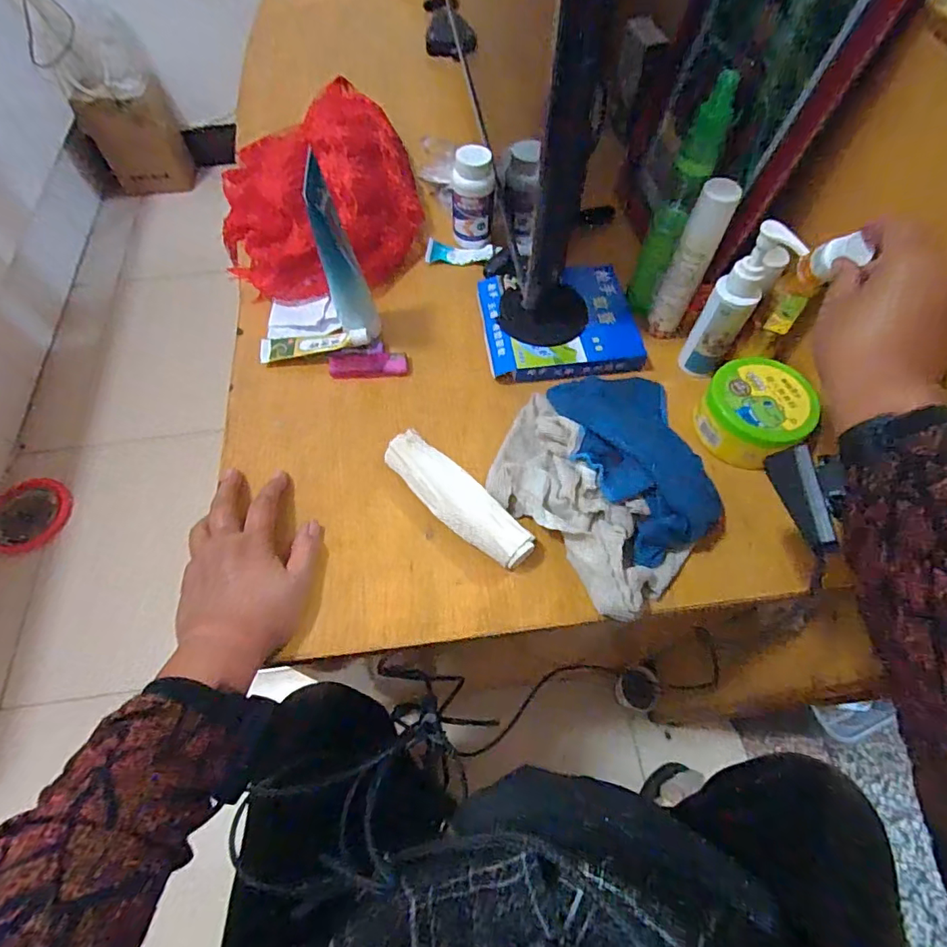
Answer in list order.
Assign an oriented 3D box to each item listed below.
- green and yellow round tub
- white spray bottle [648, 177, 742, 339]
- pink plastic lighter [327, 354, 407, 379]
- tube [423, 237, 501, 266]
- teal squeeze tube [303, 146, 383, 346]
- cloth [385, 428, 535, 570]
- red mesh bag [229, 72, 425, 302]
[{"bbox_3d":[0.267,-0.058,0.488,0.095,0.044,0.093,0,62,0],"label":"green and yellow round tub"},{"bbox_3d":[0.213,-0.204,0.508,0.034,0.157,0.029,29,66,15],"label":"white spray bottle"},{"bbox_3d":[-0.111,-0.114,0.541,0.081,0.007,0.027,-4,62,-2],"label":"pink plastic lighter"},{"bbox_3d":[-0.013,-0.273,0.632,0.087,0.015,0.040,7,62,4],"label":"tube"},{"bbox_3d":[-0.124,-0.203,0.502,0.041,0.178,0.058,-11,62,-6],"label":"teal squeeze tube"},{"bbox_3d":[-0.016,0.024,0.460,0.043,0.026,0.160,-41,69,-19],"label":"cloth"},{"bbox_3d":[-0.192,-0.389,0.652,0.240,0.084,0.393,-9,62,-5],"label":"red mesh bag"}]

